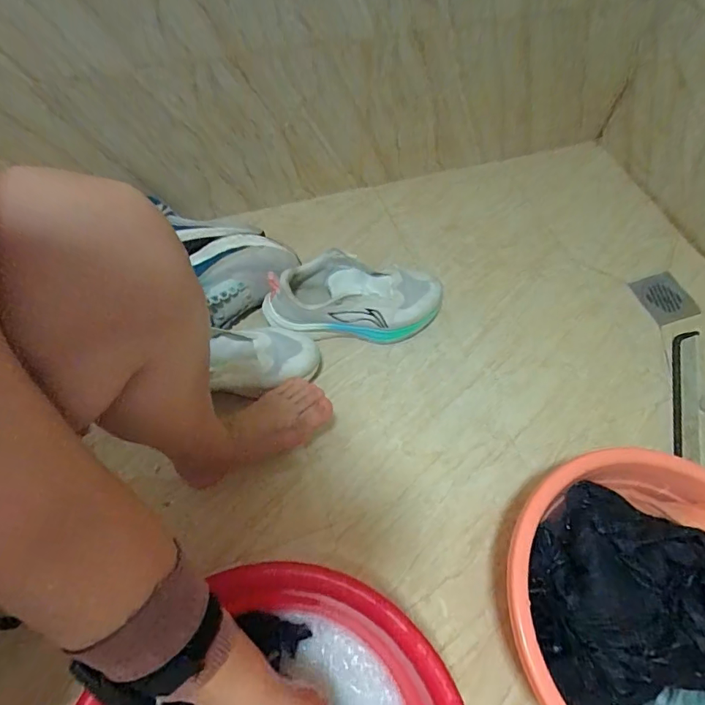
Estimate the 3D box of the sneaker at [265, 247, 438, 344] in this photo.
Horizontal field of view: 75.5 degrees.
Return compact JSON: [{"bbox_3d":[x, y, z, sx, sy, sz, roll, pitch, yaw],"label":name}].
[{"bbox_3d":[0.003,-0.086,0.714,0.272,0.101,0.106,4,61,-1],"label":"sneaker"}]

